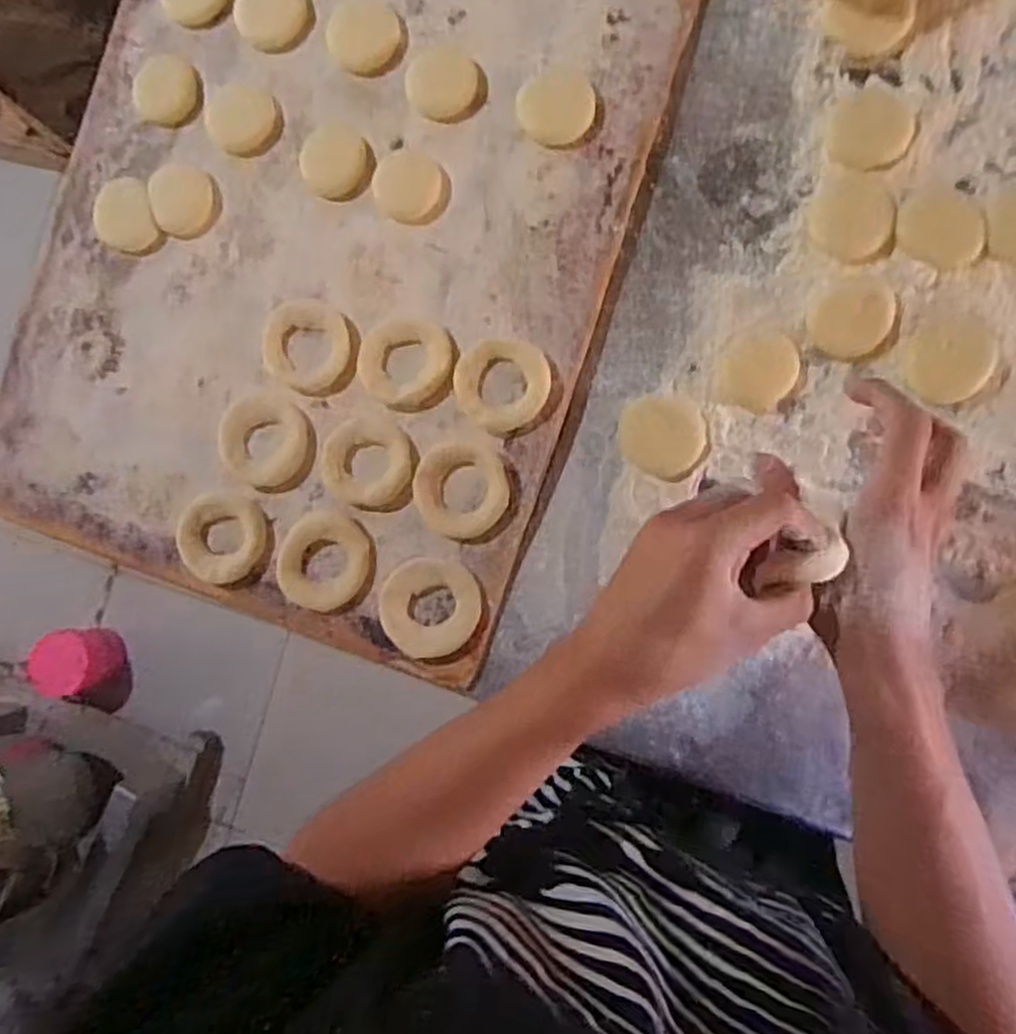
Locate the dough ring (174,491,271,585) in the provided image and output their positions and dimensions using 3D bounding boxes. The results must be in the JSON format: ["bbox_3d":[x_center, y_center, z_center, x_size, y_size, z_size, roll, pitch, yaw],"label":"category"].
[{"bbox_3d":[-0.203,0.012,0.556,0.061,0.019,0.059,0,87,9],"label":"dough ring"}]

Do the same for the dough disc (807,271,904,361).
[{"bbox_3d":[0.226,-0.132,0.508,0.054,0.011,0.056,0,87,9],"label":"dough disc"}]

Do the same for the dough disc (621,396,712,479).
[{"bbox_3d":[0.106,-0.055,0.532,0.060,0.004,0.055,0,87,9],"label":"dough disc"}]

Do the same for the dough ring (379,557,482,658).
[{"bbox_3d":[-0.053,0.062,0.533,0.067,0.009,0.065,0,87,9],"label":"dough ring"}]

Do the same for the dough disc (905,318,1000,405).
[{"bbox_3d":[0.282,-0.100,0.498,0.049,0.007,0.054,29,92,9],"label":"dough disc"}]

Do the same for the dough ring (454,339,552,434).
[{"bbox_3d":[-0.004,-0.091,0.535,0.062,0.008,0.064,0,87,9],"label":"dough ring"}]

